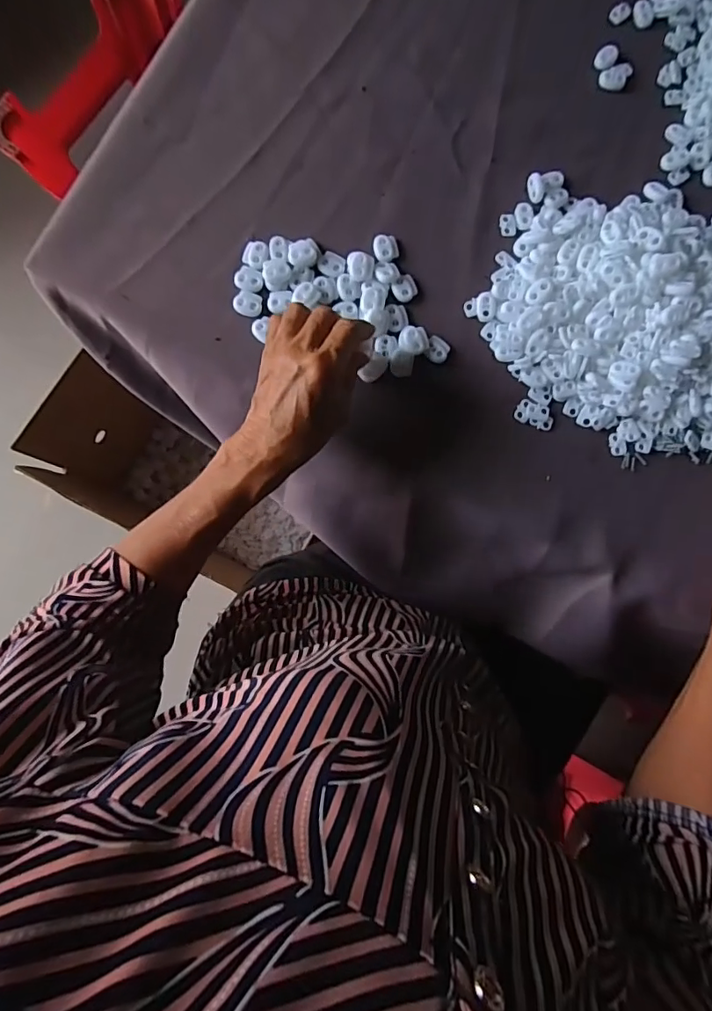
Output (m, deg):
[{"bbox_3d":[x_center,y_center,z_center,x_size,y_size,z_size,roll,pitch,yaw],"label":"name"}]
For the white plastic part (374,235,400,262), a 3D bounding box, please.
[{"bbox_3d":[0.025,-0.207,0.414,0.020,0.006,0.023,-7,86,-3],"label":"white plastic part"}]

